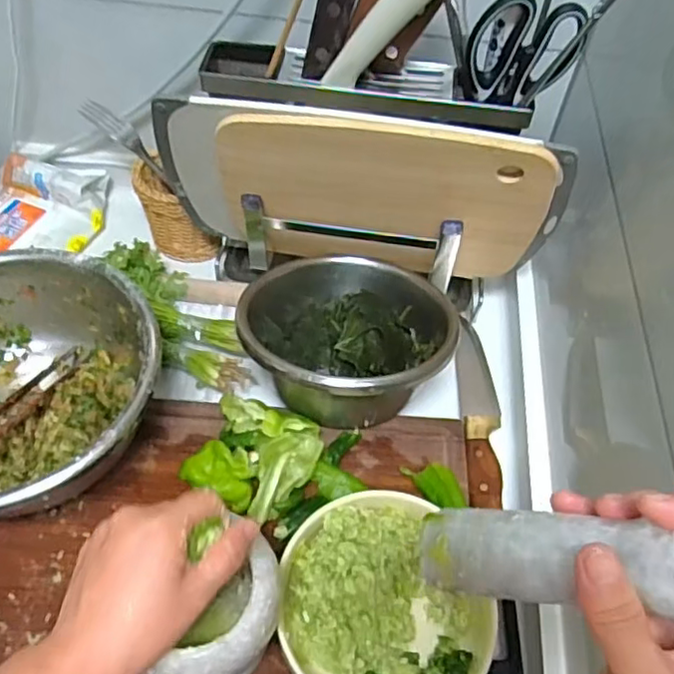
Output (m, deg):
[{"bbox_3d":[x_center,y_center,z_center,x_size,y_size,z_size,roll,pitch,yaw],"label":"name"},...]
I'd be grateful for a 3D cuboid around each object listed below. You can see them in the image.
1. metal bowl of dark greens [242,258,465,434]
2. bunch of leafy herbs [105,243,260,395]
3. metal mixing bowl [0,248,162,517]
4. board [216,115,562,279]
[{"bbox_3d":[0.005,0.004,0.593,0.192,0.094,0.167,25,56,14],"label":"metal bowl of dark greens"},{"bbox_3d":[-0.169,-0.031,0.643,0.067,0.035,0.234,-29,60,-23],"label":"bunch of leafy herbs"},{"bbox_3d":[-0.256,0.048,0.520,0.221,0.100,0.215,2,53,-3],"label":"metal mixing bowl"},{"bbox_3d":[0.043,-0.116,0.565,0.274,0.199,0.018,8,66,5],"label":"board"}]

